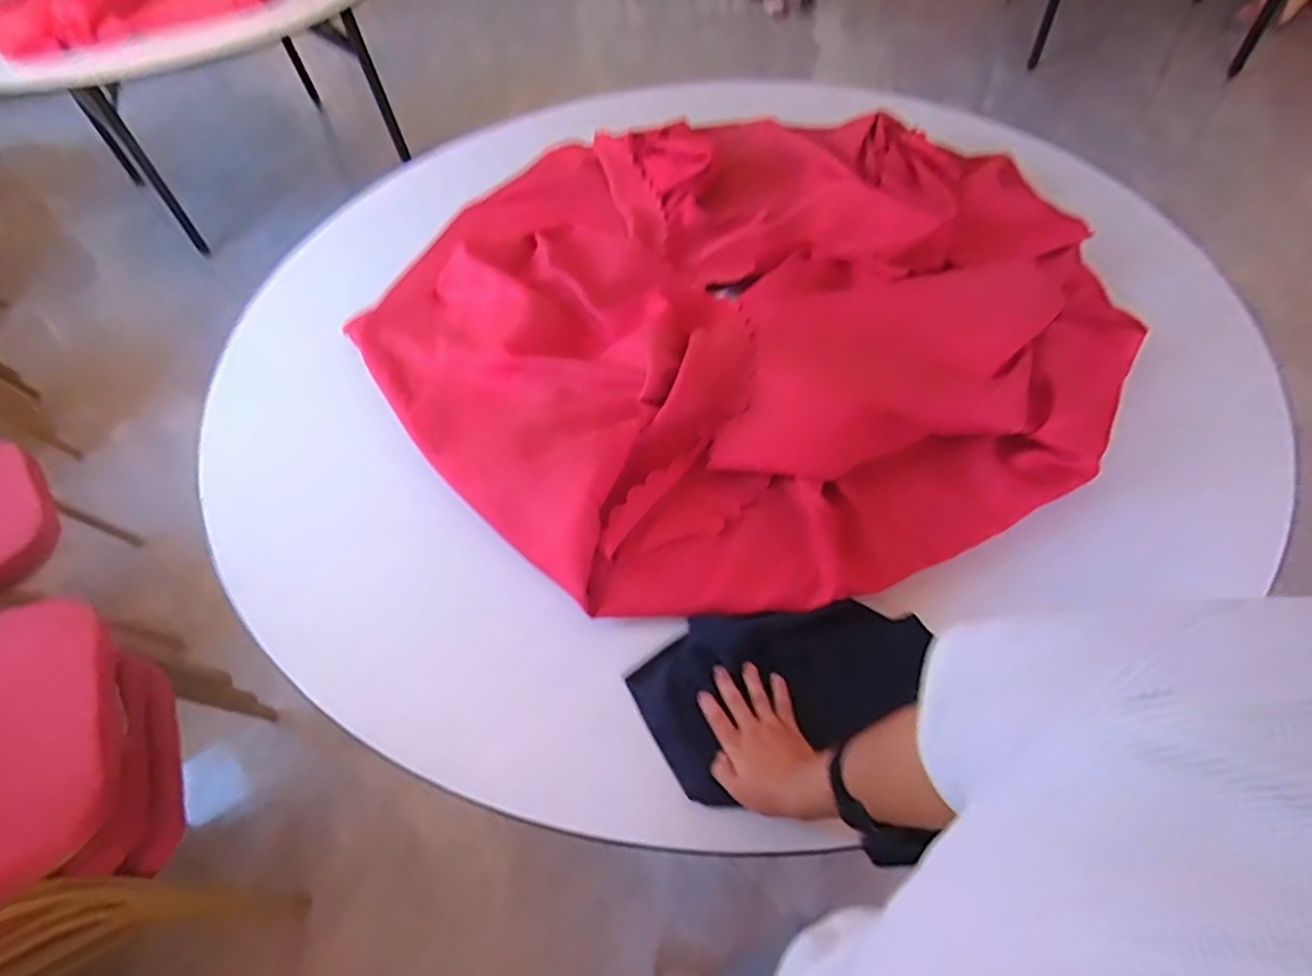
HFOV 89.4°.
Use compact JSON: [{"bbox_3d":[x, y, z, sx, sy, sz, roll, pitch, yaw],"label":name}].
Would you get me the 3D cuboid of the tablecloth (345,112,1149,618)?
[{"bbox_3d":[0.126,-0.319,1.120,1.083,0.164,1.108,-2,53,3],"label":"tablecloth"}]

